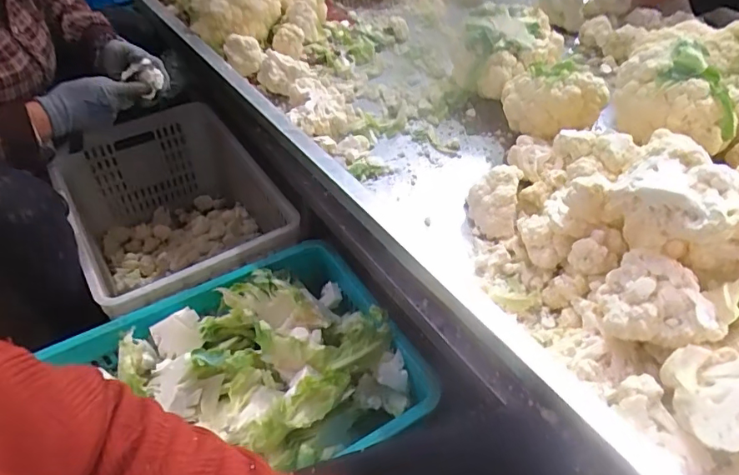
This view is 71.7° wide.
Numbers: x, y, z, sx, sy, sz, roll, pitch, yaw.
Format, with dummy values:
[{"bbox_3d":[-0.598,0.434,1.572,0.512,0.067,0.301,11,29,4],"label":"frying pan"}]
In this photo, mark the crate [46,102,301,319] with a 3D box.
[{"bbox_3d":[-0.389,-0.026,1.048,0.348,0.249,0.526,-25,49,-24],"label":"crate"}]

